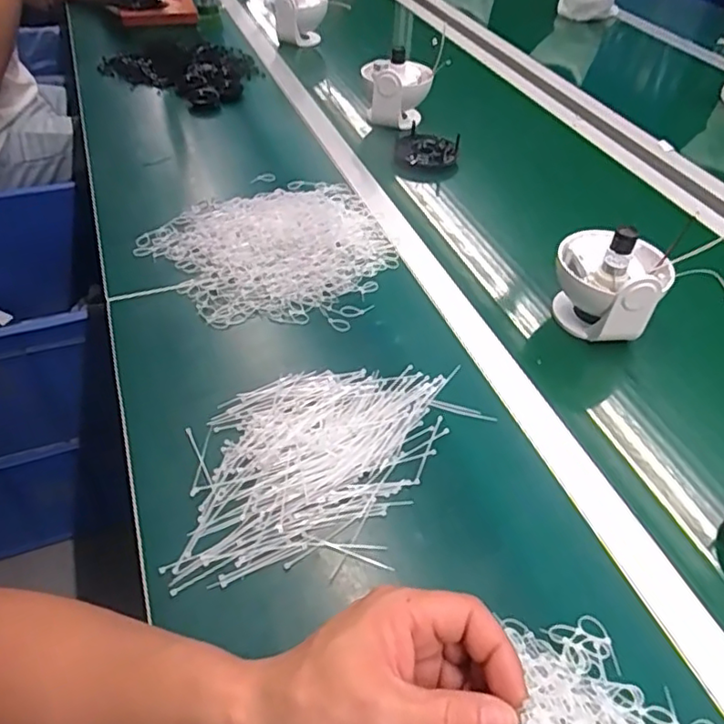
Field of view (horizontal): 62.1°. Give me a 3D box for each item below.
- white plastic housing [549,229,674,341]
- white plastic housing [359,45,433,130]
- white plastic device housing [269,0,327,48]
[{"bbox_3d":[0.267,-0.085,0.656,0.110,0.124,0.114,21,50,19],"label":"white plastic housing"},{"bbox_3d":[0.054,-0.447,1.004,0.108,0.097,0.096,25,51,22],"label":"white plastic housing"},{"bbox_3d":[-0.132,-0.728,1.281,0.112,0.101,0.054,-4,46,-4],"label":"white plastic device housing"}]

